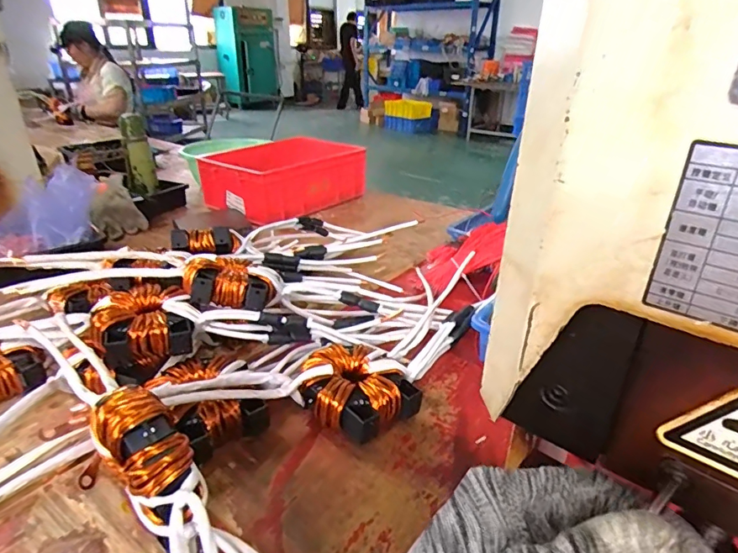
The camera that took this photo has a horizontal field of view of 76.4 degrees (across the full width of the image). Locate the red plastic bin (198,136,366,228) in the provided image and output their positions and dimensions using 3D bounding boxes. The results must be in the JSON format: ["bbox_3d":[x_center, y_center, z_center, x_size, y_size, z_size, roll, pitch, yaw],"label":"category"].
[{"bbox_3d":[-0.237,-0.281,1.317,0.406,0.129,0.262,-23,36,-37],"label":"red plastic bin"}]

